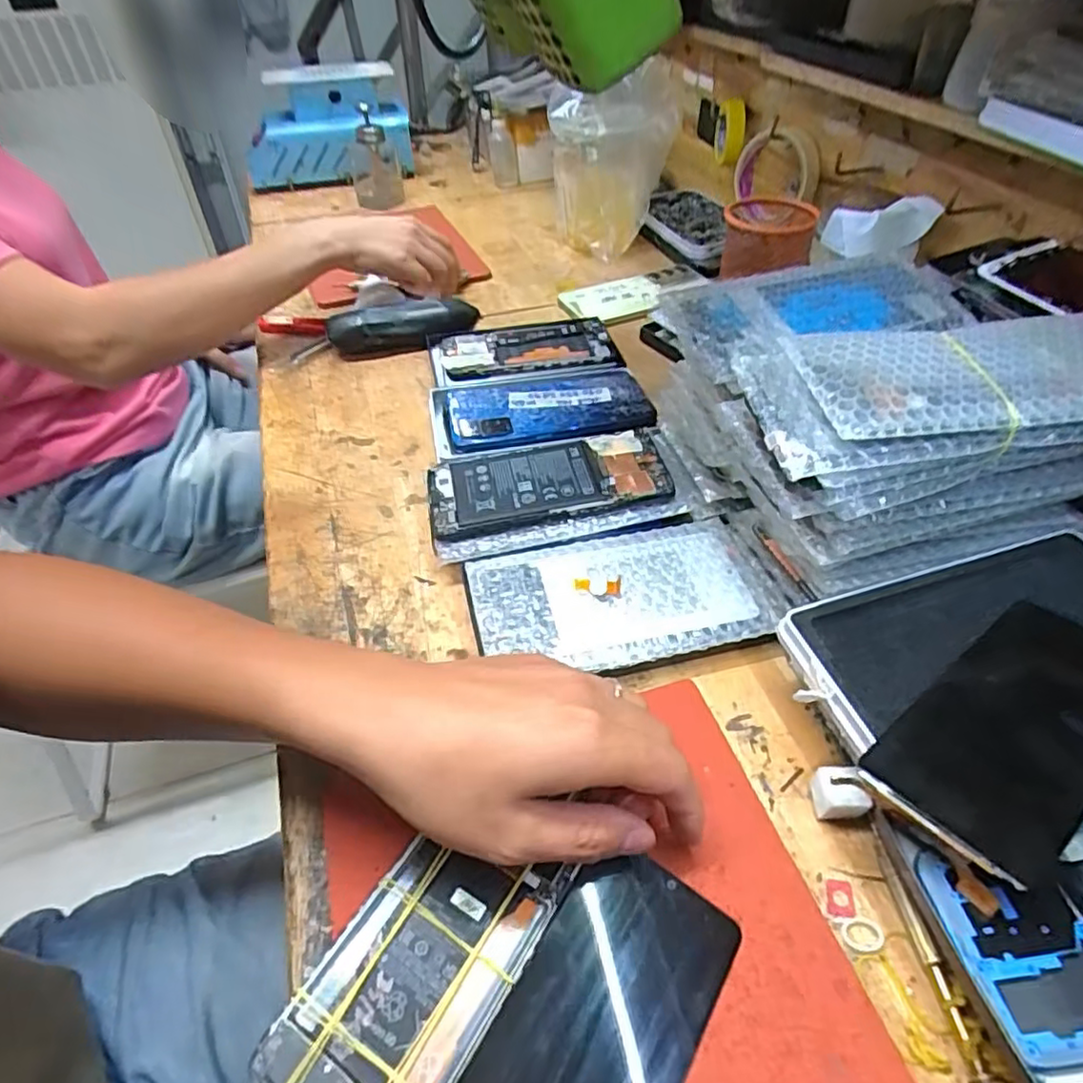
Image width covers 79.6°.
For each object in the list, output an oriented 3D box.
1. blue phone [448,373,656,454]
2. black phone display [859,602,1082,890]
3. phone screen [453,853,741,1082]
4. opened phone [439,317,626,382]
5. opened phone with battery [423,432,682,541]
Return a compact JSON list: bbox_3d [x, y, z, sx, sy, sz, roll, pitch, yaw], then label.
[{"bbox_3d":[0.003,-0.112,0.531,0.162,0.013,0.095,-5,45,-3],"label":"blue phone"},{"bbox_3d":[0.206,0.074,0.276,0.145,0.008,0.064,-29,42,-25],"label":"black phone display"},{"bbox_3d":[0.017,0.189,0.241,0.069,0.007,0.144,30,54,18],"label":"phone screen"},{"bbox_3d":[-0.013,-0.180,0.604,0.159,0.011,0.086,-5,45,-2],"label":"opened phone"},{"bbox_3d":[0.004,-0.042,0.445,0.161,0.010,0.072,-11,53,-4],"label":"opened phone with battery"}]

